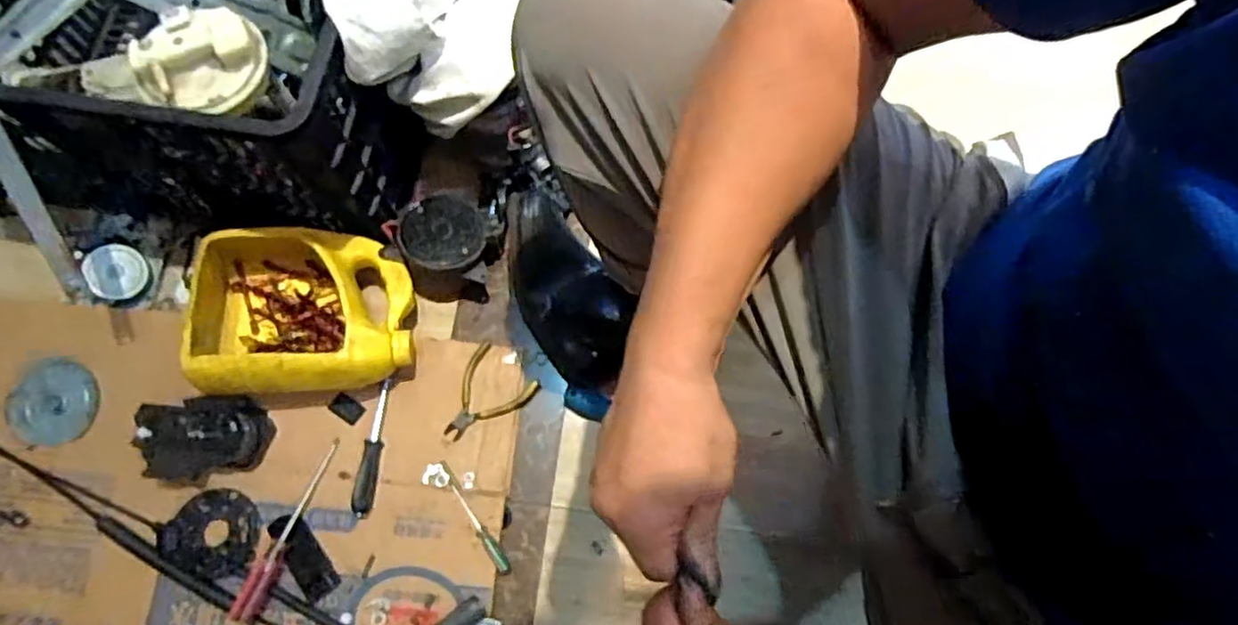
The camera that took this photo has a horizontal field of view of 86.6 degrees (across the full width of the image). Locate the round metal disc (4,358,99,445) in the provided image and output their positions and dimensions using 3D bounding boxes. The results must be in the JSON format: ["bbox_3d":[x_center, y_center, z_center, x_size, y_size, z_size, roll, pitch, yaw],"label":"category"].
[{"bbox_3d":[-0.663,0.106,0.759,0.109,0.015,0.093,-21,75,-7],"label":"round metal disc"}]

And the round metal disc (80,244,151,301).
[{"bbox_3d":[-0.602,-0.049,0.787,0.063,0.009,0.065,4,84,-44],"label":"round metal disc"}]

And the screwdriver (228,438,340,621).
[{"bbox_3d":[-0.354,0.233,0.709,0.034,0.023,0.195,27,75,7],"label":"screwdriver"}]

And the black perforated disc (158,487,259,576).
[{"bbox_3d":[-0.442,0.239,0.718,0.093,0.004,0.088,2,76,-8],"label":"black perforated disc"}]

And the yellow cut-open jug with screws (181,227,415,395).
[{"bbox_3d":[-0.352,-0.002,0.738,0.226,0.111,0.182,-8,74,-4],"label":"yellow cut-open jug with screws"}]

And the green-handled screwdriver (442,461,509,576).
[{"bbox_3d":[-0.161,0.226,0.725,0.012,0.012,0.138,-34,77,-10],"label":"green-handled screwdriver"}]

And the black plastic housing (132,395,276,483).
[{"bbox_3d":[-0.453,0.139,0.724,0.121,0.064,0.088,0,74,-1],"label":"black plastic housing"}]

